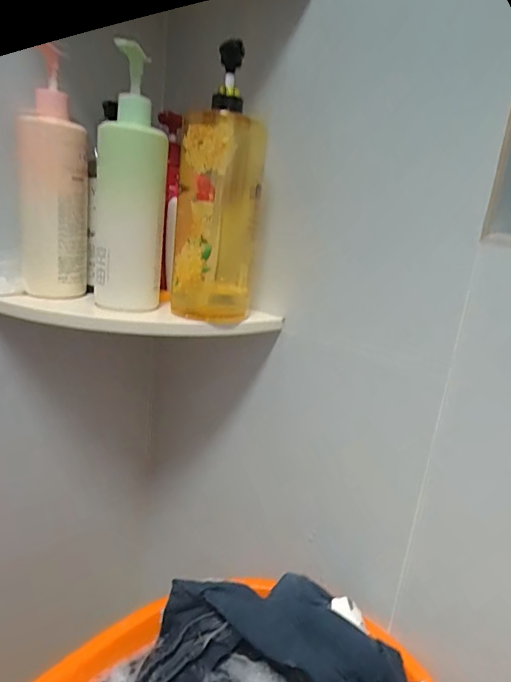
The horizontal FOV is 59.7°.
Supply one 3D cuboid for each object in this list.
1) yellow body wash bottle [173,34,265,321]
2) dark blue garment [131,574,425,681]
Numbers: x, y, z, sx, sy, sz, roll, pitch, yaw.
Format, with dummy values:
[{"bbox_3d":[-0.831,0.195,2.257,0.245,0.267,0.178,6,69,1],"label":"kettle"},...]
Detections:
[{"bbox_3d":[-0.040,-0.155,0.508,0.094,0.258,0.106,5,15,-4],"label":"yellow body wash bottle"},{"bbox_3d":[0.045,0.351,0.464,0.354,0.089,0.175,12,15,20],"label":"dark blue garment"}]

